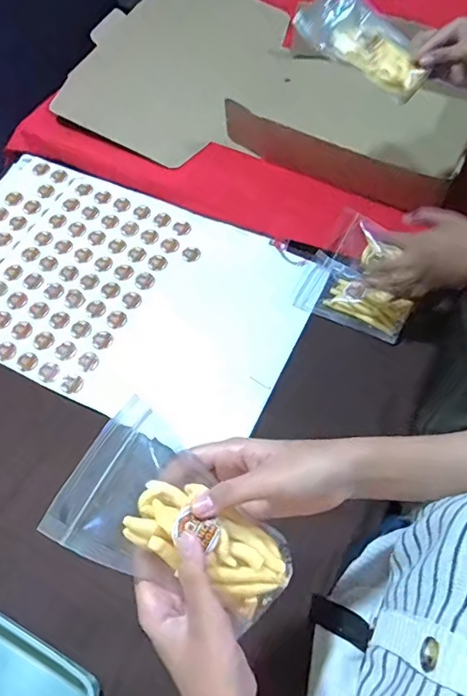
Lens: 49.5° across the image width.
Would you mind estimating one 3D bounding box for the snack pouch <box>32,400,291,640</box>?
[{"bbox_3d":[-0.030,0.117,0.340,0.162,0.022,0.096,36,65,-10],"label":"snack pouch"}]

